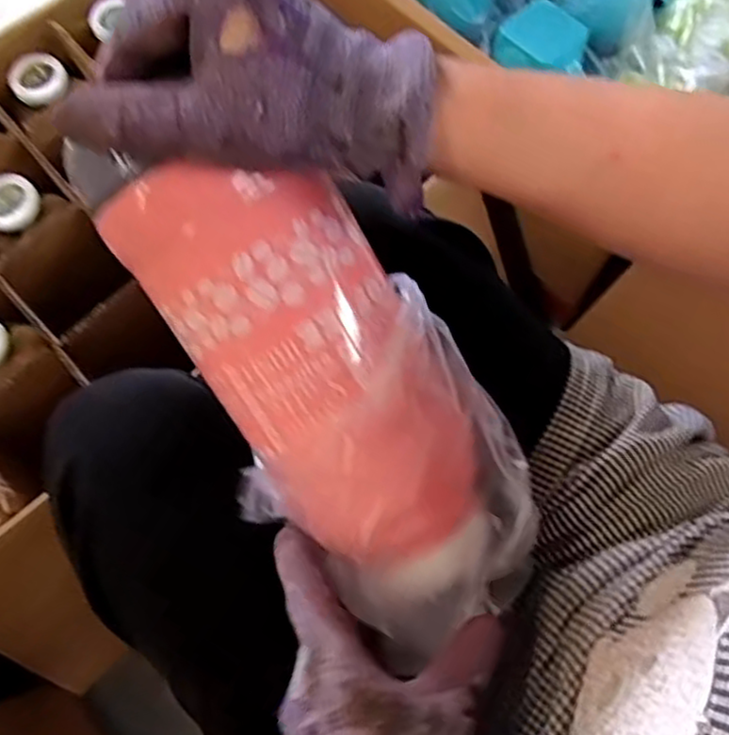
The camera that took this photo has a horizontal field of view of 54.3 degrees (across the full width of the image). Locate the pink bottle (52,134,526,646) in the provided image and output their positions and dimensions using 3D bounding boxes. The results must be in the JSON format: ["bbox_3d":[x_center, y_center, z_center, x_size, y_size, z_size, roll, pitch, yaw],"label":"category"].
[{"bbox_3d":[-0.013,0.005,0.332,0.117,0.068,0.269,-41,104,-13],"label":"pink bottle"}]

